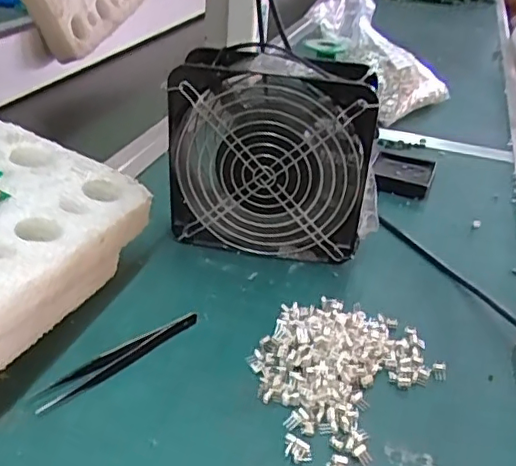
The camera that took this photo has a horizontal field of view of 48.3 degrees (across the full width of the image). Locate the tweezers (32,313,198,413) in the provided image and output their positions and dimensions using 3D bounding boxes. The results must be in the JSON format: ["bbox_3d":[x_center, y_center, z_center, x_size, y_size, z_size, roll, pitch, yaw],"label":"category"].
[{"bbox_3d":[-0.082,0.079,0.359,0.111,0.007,0.019,-22,40,-34],"label":"tweezers"}]

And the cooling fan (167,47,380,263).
[{"bbox_3d":[0.012,-0.058,0.456,0.157,0.155,0.057,7,32,5],"label":"cooling fan"}]

